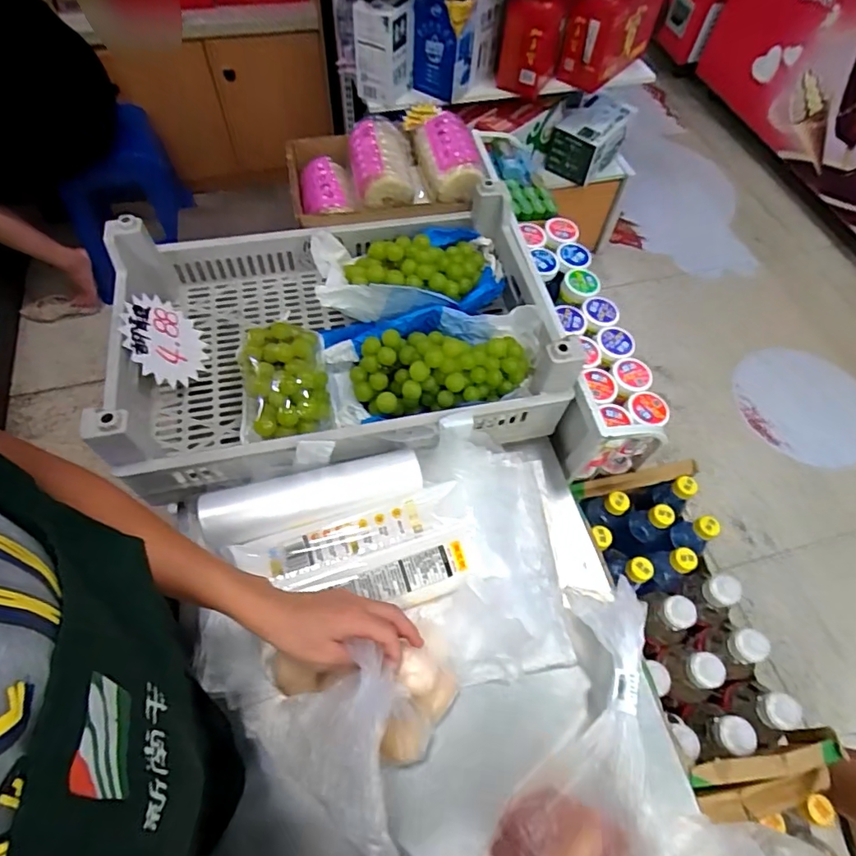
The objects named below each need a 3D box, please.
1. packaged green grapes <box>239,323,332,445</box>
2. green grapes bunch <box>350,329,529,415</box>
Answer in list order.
[{"bbox_3d":[-0.189,-0.057,0.668,0.116,0.057,0.178,-6,60,-6],"label":"packaged green grapes"},{"bbox_3d":[0.015,-0.081,0.683,0.230,0.075,0.111,3,59,-1],"label":"green grapes bunch"}]

